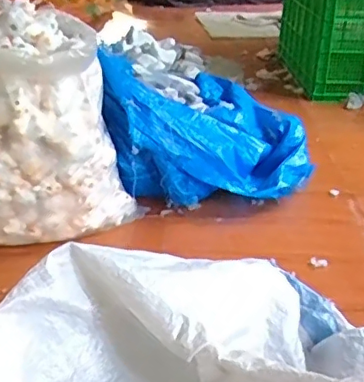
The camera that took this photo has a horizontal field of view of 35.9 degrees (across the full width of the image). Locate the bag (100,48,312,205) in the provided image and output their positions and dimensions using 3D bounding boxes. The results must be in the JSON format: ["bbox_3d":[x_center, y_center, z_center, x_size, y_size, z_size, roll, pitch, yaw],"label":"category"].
[{"bbox_3d":[0.158,-0.258,1.865,0.558,0.363,0.829,14,29,23],"label":"bag"}]

